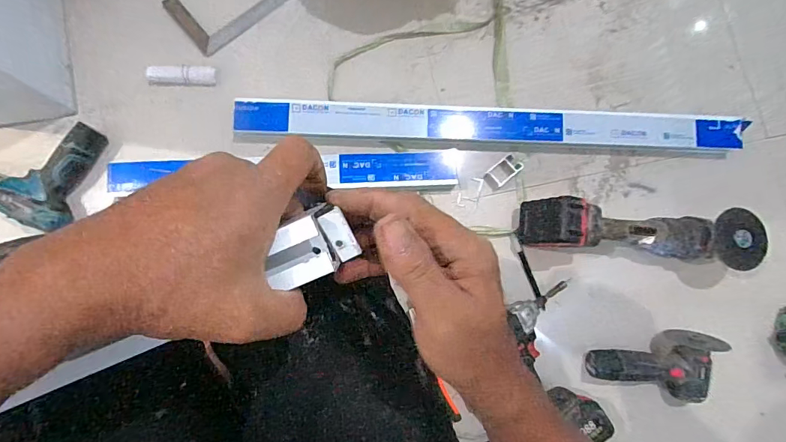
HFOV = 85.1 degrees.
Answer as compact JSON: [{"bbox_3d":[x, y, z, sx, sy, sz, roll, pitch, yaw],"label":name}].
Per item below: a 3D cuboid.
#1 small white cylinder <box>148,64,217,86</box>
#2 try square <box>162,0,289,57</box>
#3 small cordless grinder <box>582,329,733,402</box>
[{"bbox_3d":[-0.373,-0.258,0.756,0.109,0.023,0.033,-2,85,-3],"label":"small white cylinder"},{"bbox_3d":[-0.266,-0.441,0.801,0.298,0.022,0.143,-37,87,-5],"label":"try square"},{"bbox_3d":[0.433,0.234,0.719,0.196,0.089,0.113,9,84,-2],"label":"small cordless grinder"}]

